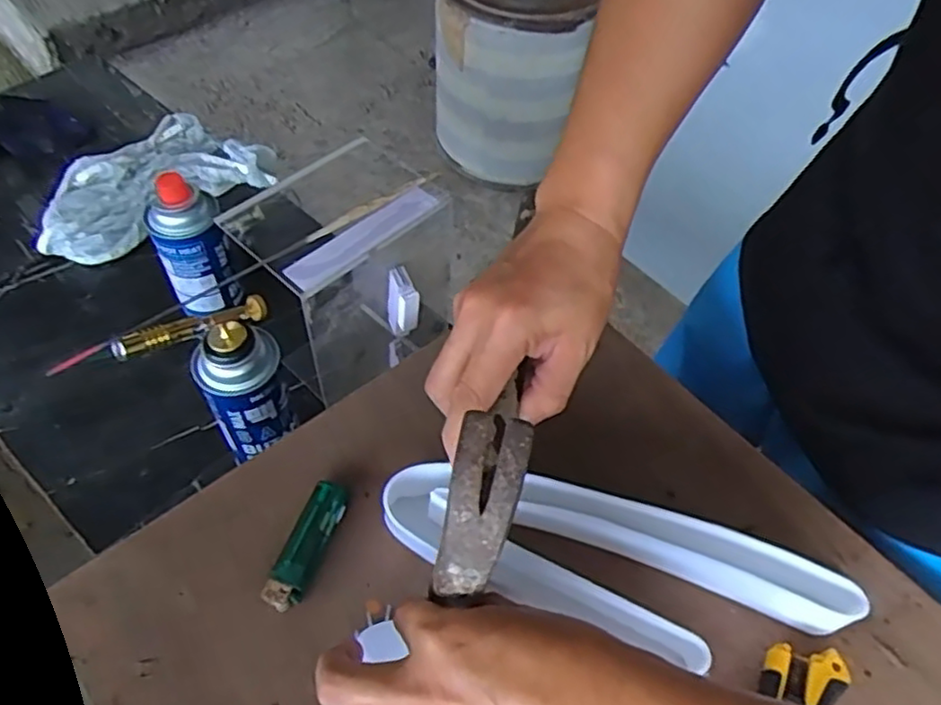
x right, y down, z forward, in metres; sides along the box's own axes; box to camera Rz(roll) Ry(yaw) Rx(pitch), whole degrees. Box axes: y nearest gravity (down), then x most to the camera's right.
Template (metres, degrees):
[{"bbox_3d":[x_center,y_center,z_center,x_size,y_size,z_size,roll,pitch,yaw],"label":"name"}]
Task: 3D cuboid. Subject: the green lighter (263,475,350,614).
[{"bbox_3d":[-0.101,0.119,0.431,0.024,0.012,0.083,18,57,8],"label":"green lighter"}]

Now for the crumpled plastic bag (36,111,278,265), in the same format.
[{"bbox_3d":[-0.393,-0.214,0.854,0.291,0.047,0.125,-33,63,-26],"label":"crumpled plastic bag"}]

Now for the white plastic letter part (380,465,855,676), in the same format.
[{"bbox_3d":[0.084,0.124,0.415,0.277,0.038,0.095,20,57,9],"label":"white plastic letter part"}]

